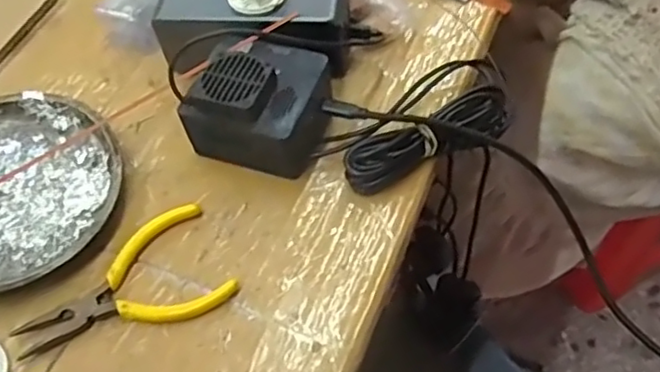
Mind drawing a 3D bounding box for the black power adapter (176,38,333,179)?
[{"bbox_3d":[-0.042,-0.054,0.404,0.077,0.061,0.073,17,60,15],"label":"black power adapter"}]

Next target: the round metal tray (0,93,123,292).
[{"bbox_3d":[-0.207,0.002,0.401,0.139,0.022,0.140,-2,57,3],"label":"round metal tray"}]

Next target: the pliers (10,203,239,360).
[{"bbox_3d":[-0.121,0.058,0.362,0.118,0.014,0.066,-23,58,-11],"label":"pliers"}]

